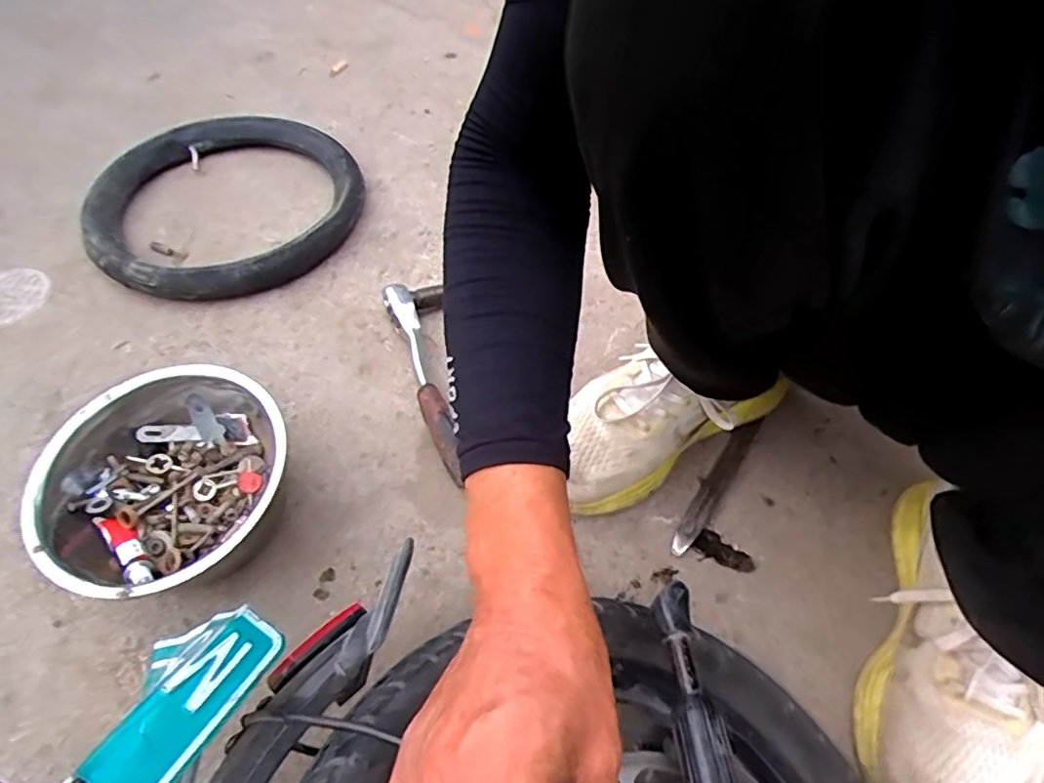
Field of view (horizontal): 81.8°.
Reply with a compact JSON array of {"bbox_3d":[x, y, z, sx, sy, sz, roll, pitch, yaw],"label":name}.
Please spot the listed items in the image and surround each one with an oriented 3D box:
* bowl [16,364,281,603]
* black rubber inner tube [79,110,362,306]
[{"bbox_3d":[-0.274,0.080,0.486,0.177,0.105,0.177,2,57,-3],"label":"bowl"},{"bbox_3d":[-0.342,-0.228,0.723,0.296,0.050,0.314,5,58,-9],"label":"black rubber inner tube"}]

